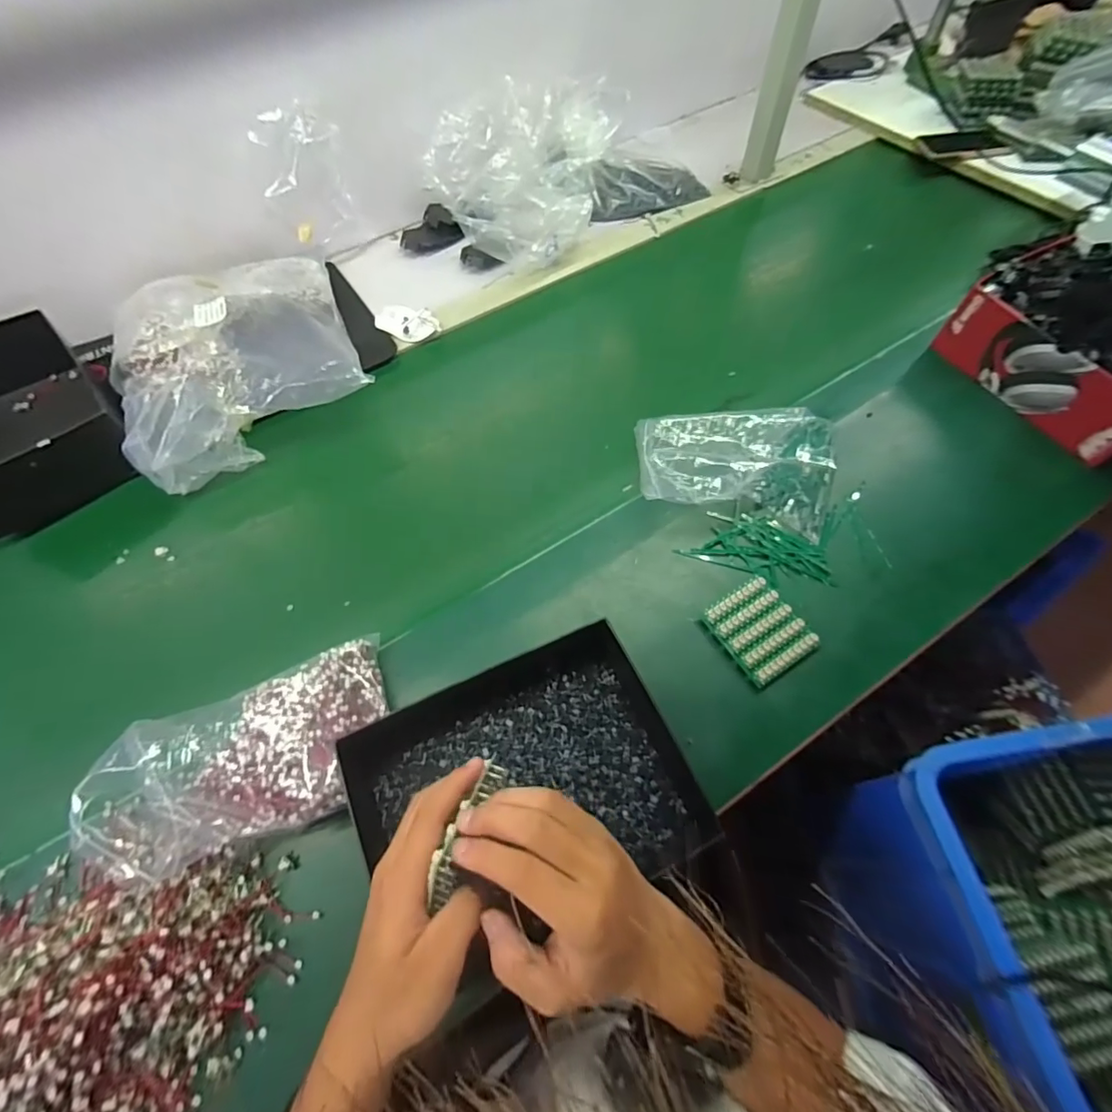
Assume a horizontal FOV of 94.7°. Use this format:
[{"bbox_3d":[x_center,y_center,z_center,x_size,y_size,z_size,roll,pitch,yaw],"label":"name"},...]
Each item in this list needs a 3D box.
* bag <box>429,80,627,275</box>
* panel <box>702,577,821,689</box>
[{"bbox_3d":[-0.053,-0.614,0.818,0.262,0.129,0.312,13,63,9],"label":"bag"},{"bbox_3d":[0.199,0.072,0.502,0.079,0.009,0.088,-32,66,-12],"label":"panel"}]

